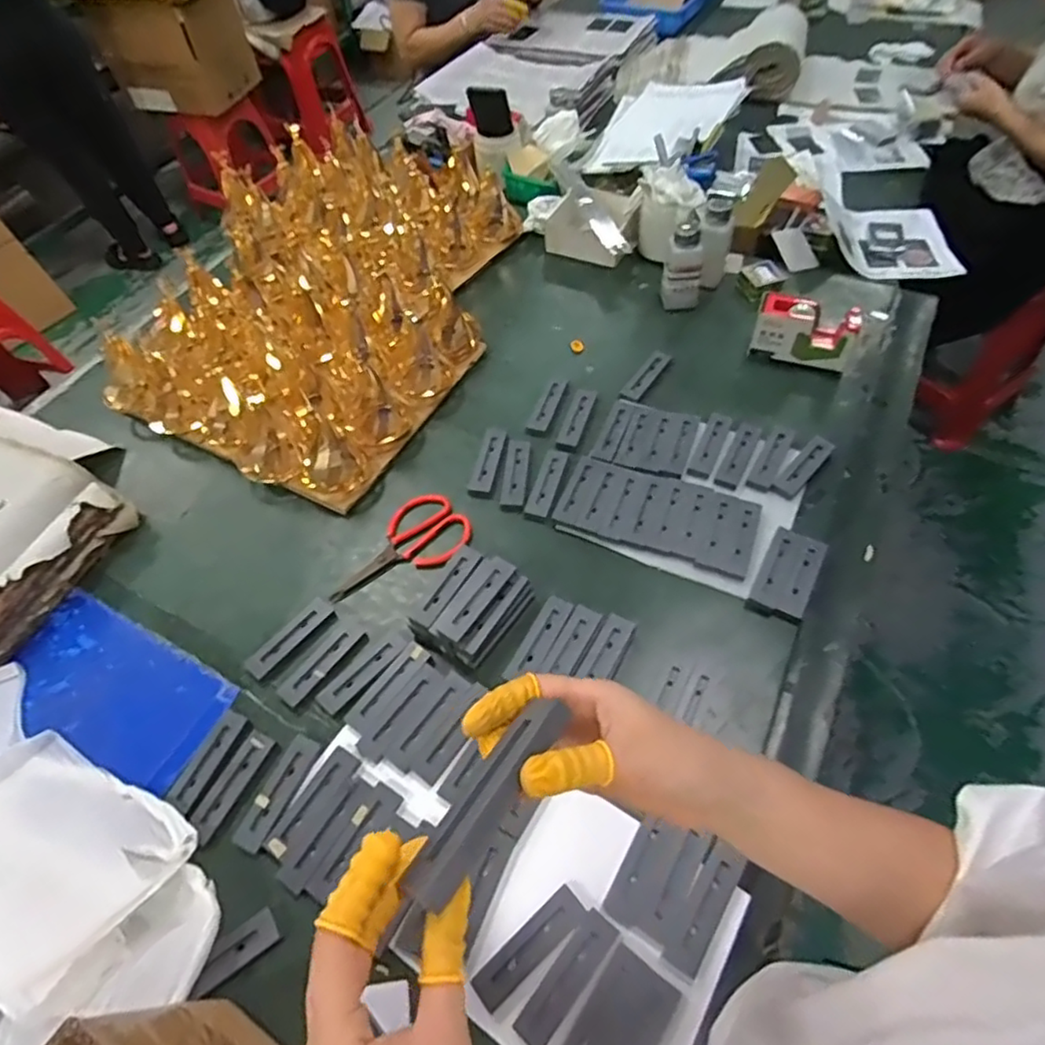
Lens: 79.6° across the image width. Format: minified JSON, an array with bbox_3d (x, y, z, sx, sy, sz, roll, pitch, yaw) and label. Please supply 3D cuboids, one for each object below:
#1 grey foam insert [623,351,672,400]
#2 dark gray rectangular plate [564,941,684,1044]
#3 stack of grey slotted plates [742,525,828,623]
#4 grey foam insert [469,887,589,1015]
[{"bbox_3d":[0.182,-0.217,0.925,0.031,0.010,0.105,31,63,23],"label":"grey foam insert"},{"bbox_3d":[0.077,0.411,0.505,0.061,0.008,0.109,30,62,22],"label":"dark gray rectangular plate"},{"bbox_3d":[0.307,0.060,0.723,0.060,0.010,0.119,23,60,19],"label":"stack of grey slotted plates"},{"bbox_3d":[0.007,0.362,0.536,0.107,0.009,0.031,-36,60,-19],"label":"grey foam insert"}]

